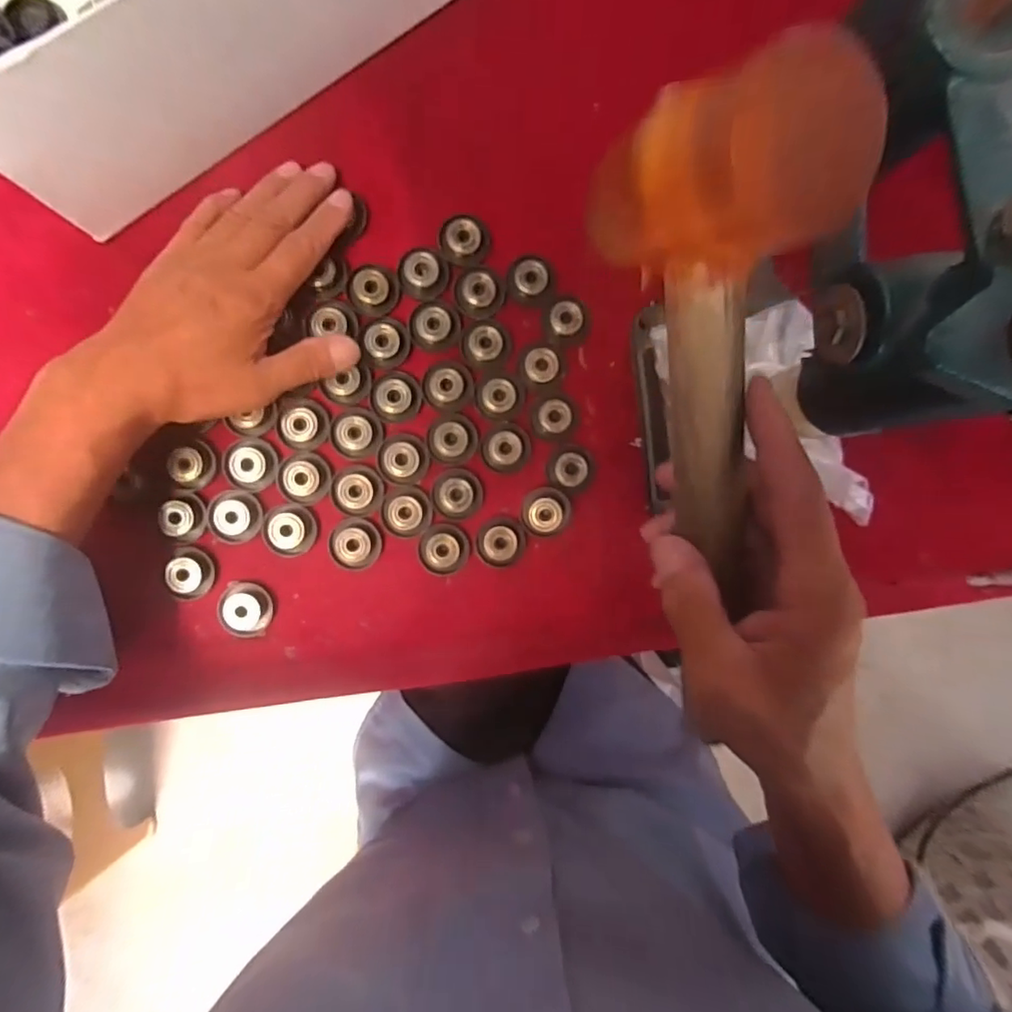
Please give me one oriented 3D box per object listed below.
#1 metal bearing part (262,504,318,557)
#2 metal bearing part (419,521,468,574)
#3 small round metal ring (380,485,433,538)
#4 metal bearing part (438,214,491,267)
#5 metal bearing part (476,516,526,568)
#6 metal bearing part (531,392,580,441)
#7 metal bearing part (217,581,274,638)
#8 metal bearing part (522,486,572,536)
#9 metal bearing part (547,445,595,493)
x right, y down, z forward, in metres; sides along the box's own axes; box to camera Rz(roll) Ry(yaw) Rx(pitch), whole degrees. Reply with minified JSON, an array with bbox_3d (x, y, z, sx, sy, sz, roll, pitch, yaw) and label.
[{"bbox_3d":[-0.138,0.016,0.354,0.033,0.006,0.033,1,92,-4],"label":"metal bearing part"},{"bbox_3d":[-0.040,0.029,0.363,0.031,0.006,0.034,1,92,-4],"label":"metal bearing part"},{"bbox_3d":[-0.064,0.004,0.358,0.032,0.004,0.033,0,92,-4],"label":"small round metal ring"},{"bbox_3d":[-0.026,-0.170,0.358,0.032,0.017,0.026,4,92,-4],"label":"metal bearing part"},{"bbox_3d":[-0.003,0.024,0.363,0.032,0.008,0.032,0,92,-4],"label":"metal bearing part"},{"bbox_3d":[0.033,-0.058,0.363,0.033,0.012,0.030,0,92,-4],"label":"metal bearing part"},{"bbox_3d":[-0.167,0.067,0.355,0.033,0.009,0.035,0,92,-4],"label":"metal bearing part"},{"bbox_3d":[0.026,0.004,0.365,0.031,0.010,0.031,11,91,-4],"label":"metal bearing part"},{"bbox_3d":[0.043,-0.025,0.365,0.031,0.008,0.030,0,92,-4],"label":"metal bearing part"}]

